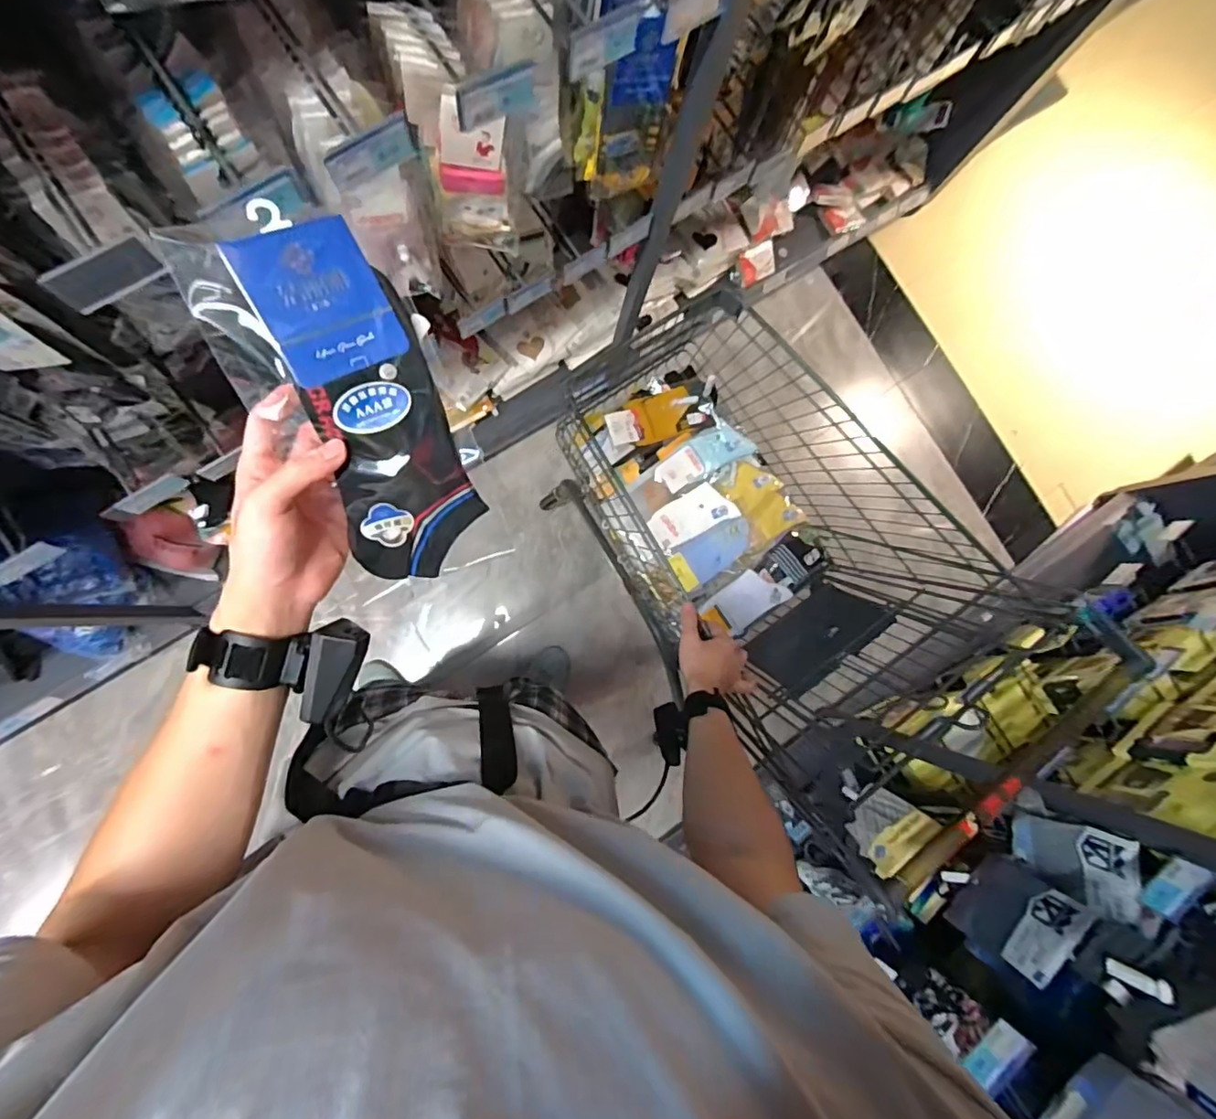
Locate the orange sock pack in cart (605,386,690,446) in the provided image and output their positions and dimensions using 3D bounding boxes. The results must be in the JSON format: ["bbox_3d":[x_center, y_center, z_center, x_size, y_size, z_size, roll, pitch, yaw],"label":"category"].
[{"bbox_3d":[0.078,-0.269,1.058,0.166,0.022,0.088,-17,87,-9],"label":"orange sock pack in cart"}]

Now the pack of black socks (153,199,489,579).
[{"bbox_3d":[-0.163,-0.102,0.373,0.112,0.031,0.239,-29,113,-9],"label":"pack of black socks"}]

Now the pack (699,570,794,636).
[{"bbox_3d":[0.268,0.083,1.082,0.161,0.021,0.089,-36,90,-9],"label":"pack"}]

